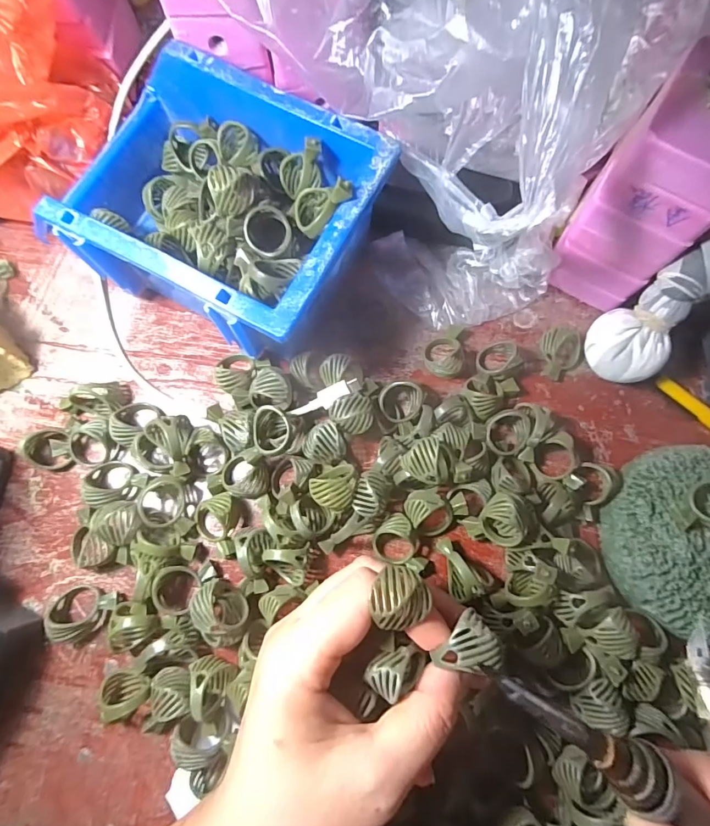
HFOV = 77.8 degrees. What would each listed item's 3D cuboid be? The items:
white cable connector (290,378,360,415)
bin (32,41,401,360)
[{"bbox_3d":[-0.017,-0.008,0.256,0.042,0.005,0.010,-26,77,10],"label":"white cable connector"},{"bbox_3d":[-0.079,-0.110,0.257,0.174,0.081,0.130,27,78,6],"label":"bin"}]

